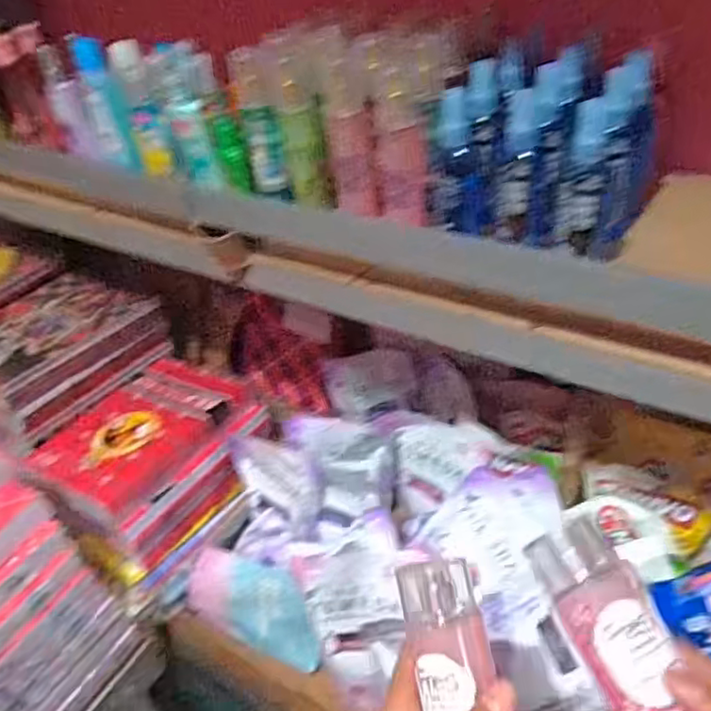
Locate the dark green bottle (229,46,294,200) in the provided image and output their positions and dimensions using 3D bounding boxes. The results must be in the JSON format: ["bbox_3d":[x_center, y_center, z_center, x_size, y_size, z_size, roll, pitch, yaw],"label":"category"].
[{"bbox_3d":[-0.095,-0.230,0.635,0.037,0.139,0.049,-12,38,-6],"label":"dark green bottle"}]

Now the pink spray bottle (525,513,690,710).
[{"bbox_3d":[0.144,0.158,0.325,0.040,0.032,0.146,-18,62,-13],"label":"pink spray bottle"}]

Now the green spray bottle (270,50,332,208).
[{"bbox_3d":[-0.051,-0.216,0.612,0.037,0.142,0.034,-12,38,-6],"label":"green spray bottle"}]

